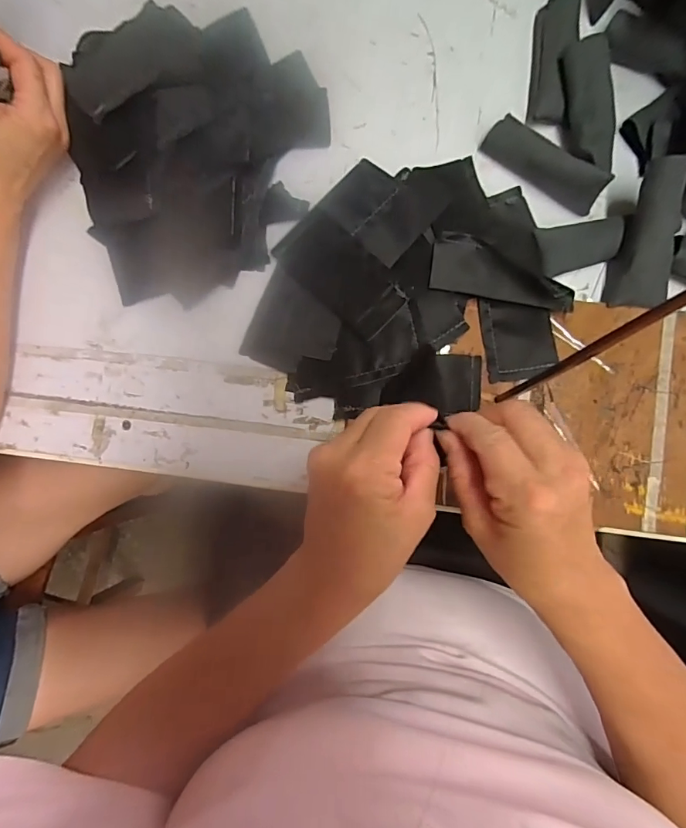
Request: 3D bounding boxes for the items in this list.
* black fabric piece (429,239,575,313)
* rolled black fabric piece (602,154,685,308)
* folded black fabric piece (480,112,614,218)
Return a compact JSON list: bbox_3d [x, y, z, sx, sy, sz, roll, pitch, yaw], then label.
[{"bbox_3d":[0.127,-0.112,0.365,0.113,0.008,0.042,10,86,3],"label":"black fabric piece"},{"bbox_3d":[0.239,-0.138,0.356,0.038,0.025,0.105,6,109,2],"label":"rolled black fabric piece"},{"bbox_3d":[0.168,-0.208,0.381,0.103,0.020,0.029,37,88,4],"label":"folded black fabric piece"}]

